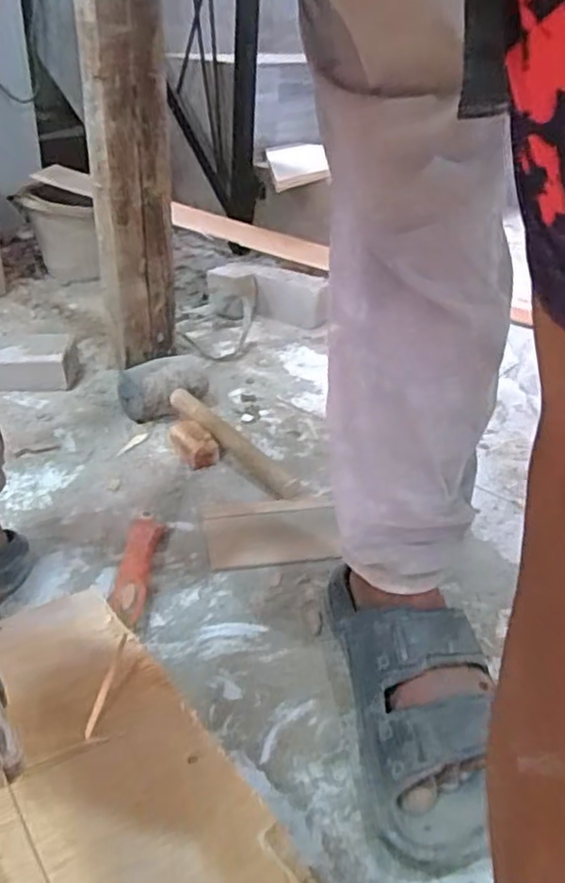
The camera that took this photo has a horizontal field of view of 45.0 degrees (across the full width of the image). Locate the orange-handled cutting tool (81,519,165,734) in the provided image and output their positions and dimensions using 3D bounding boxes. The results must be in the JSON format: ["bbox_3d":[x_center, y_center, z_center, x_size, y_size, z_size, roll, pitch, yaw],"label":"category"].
[{"bbox_3d":[-0.131,0.136,0.571,0.032,0.041,0.288,-1,16,-5],"label":"orange-handled cutting tool"}]

